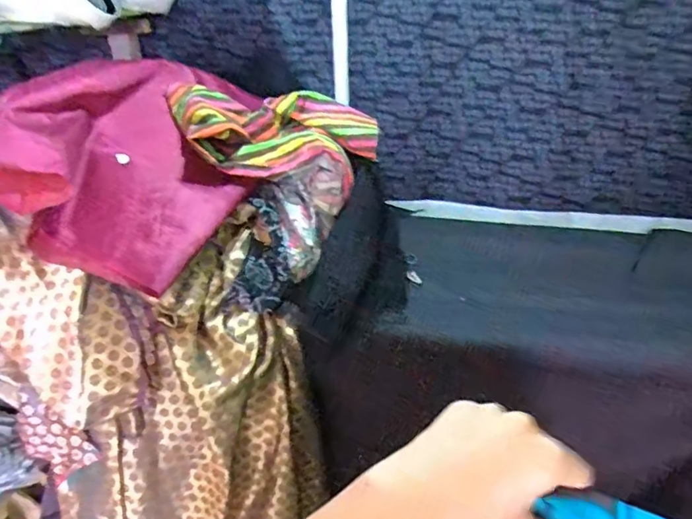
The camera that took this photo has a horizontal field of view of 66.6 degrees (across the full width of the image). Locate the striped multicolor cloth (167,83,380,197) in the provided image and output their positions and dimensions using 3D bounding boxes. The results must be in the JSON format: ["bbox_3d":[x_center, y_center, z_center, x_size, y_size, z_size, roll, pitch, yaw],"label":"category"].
[{"bbox_3d":[-0.122,-0.241,0.969,0.352,0.116,0.204,-11,29,-22],"label":"striped multicolor cloth"}]

